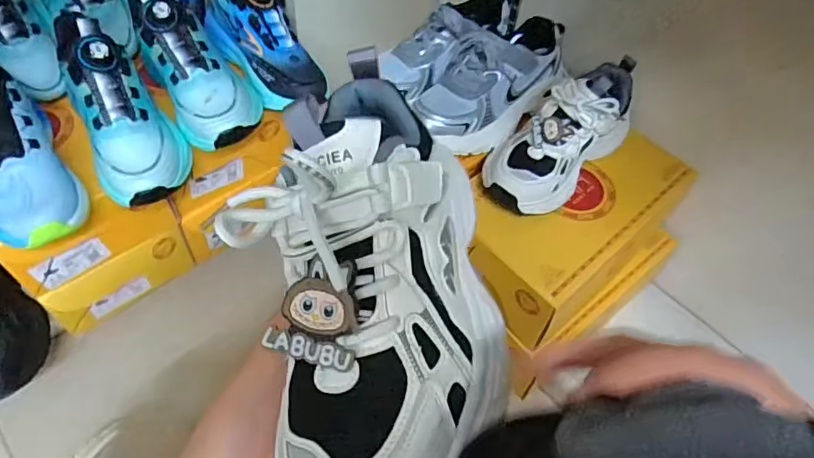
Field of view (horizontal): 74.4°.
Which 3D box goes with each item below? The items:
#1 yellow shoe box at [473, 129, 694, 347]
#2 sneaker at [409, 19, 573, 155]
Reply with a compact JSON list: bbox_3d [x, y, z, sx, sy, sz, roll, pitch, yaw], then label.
[{"bbox_3d":[0.213,-0.017,0.693,0.298,0.090,0.165,-35,65,-26],"label":"yellow shoe box"},{"bbox_3d":[0.104,-0.196,0.688,0.119,0.094,0.223,38,60,20],"label":"sneaker"}]

